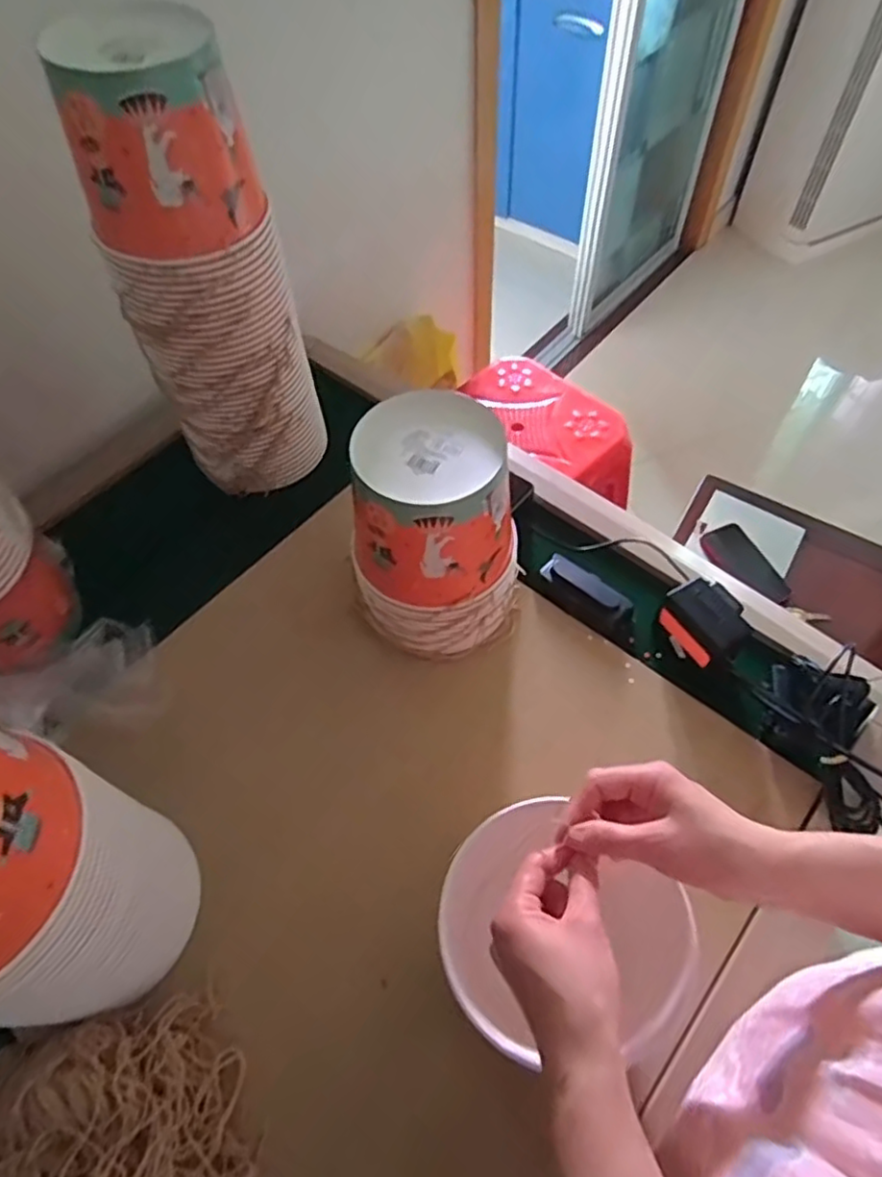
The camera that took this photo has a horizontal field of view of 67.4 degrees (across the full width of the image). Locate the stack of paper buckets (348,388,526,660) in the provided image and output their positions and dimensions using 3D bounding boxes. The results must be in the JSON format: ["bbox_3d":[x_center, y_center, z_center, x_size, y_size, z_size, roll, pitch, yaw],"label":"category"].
[{"bbox_3d":[0.000,-0.051,0.625,0.147,0.219,0.144,3,58,4],"label":"stack of paper buckets"}]

